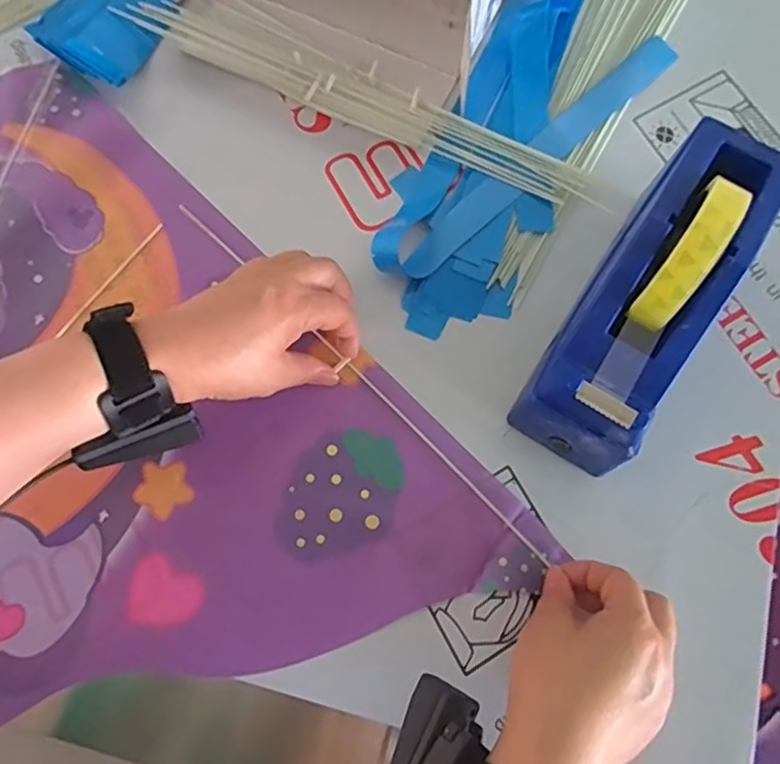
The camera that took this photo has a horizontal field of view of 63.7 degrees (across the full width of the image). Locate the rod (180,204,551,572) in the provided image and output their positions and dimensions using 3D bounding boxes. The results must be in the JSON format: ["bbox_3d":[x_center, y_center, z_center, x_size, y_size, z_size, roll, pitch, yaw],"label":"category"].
[{"bbox_3d":[-0.026,-0.007,0.427,0.007,0.007,0.350,-44,79,-11],"label":"rod"}]

